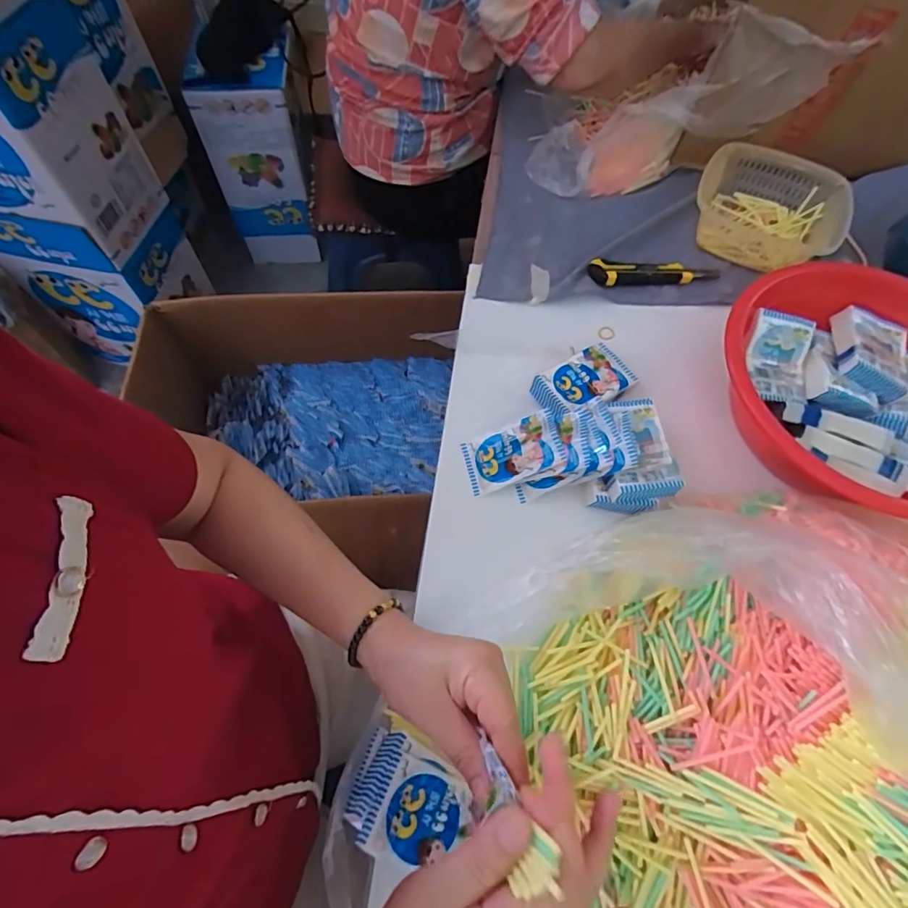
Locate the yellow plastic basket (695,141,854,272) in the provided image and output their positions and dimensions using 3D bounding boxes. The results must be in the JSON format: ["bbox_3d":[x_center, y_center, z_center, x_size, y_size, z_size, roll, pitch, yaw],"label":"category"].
[{"bbox_3d":[0.440,-0.349,0.695,0.187,0.058,0.175,25,64,10],"label":"yellow plastic basket"}]

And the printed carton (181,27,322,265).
[{"bbox_3d":[-0.492,-0.742,1.286,0.211,0.462,0.193,-6,63,-6],"label":"printed carton"}]

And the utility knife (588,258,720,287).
[{"bbox_3d":[0.270,-0.240,0.660,0.177,0.013,0.033,0,63,-3],"label":"utility knife"}]

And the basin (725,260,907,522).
[{"bbox_3d":[0.440,-0.061,0.549,0.291,0.082,0.291,1,63,-2],"label":"basin"}]

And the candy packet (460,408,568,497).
[{"bbox_3d":[0.060,-0.001,0.515,0.101,0.009,0.062,-23,63,17],"label":"candy packet"}]

